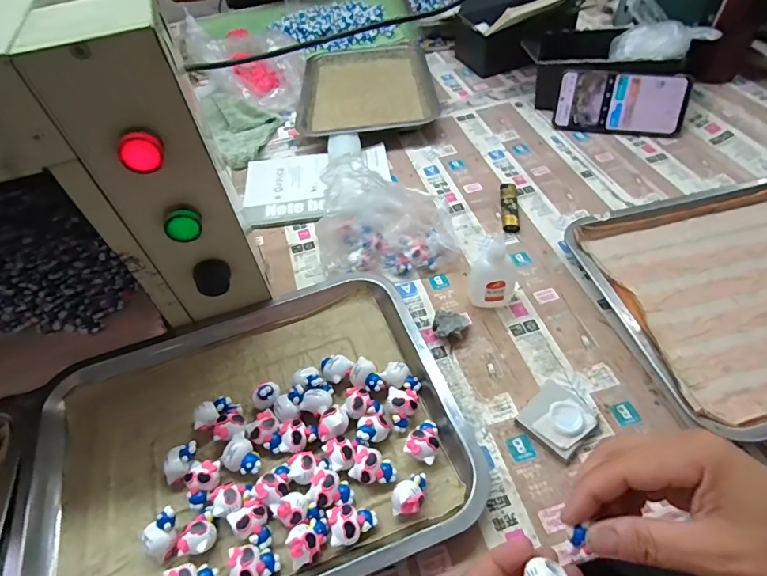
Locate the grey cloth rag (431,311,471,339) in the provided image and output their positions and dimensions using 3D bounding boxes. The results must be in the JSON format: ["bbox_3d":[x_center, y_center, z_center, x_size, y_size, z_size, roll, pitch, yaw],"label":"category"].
[{"bbox_3d":[0.068,0.037,0.442,0.039,0.021,0.027,-12,52,-4],"label":"grey cloth rag"}]

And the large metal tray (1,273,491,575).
[{"bbox_3d":[-0.118,0.126,0.378,0.346,0.026,0.262,-19,53,-9],"label":"large metal tray"}]

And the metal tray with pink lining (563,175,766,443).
[{"bbox_3d":[0.368,-0.006,0.439,0.301,0.035,0.268,-13,52,-5],"label":"metal tray with pink lining"}]

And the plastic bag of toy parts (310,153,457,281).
[{"bbox_3d":[0.002,-0.080,0.494,0.147,0.094,0.102,-5,52,2],"label":"plastic bag of toy parts"}]

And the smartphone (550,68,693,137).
[{"bbox_3d":[0.327,-0.258,0.624,0.165,0.077,0.012,12,22,16],"label":"smartphone"}]

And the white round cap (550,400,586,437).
[{"bbox_3d":[0.151,0.107,0.370,0.027,0.004,0.030,-4,51,5],"label":"white round cap"}]

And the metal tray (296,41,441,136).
[{"bbox_3d":[-0.029,-0.347,0.756,0.215,0.027,0.320,-6,52,1],"label":"metal tray"}]

